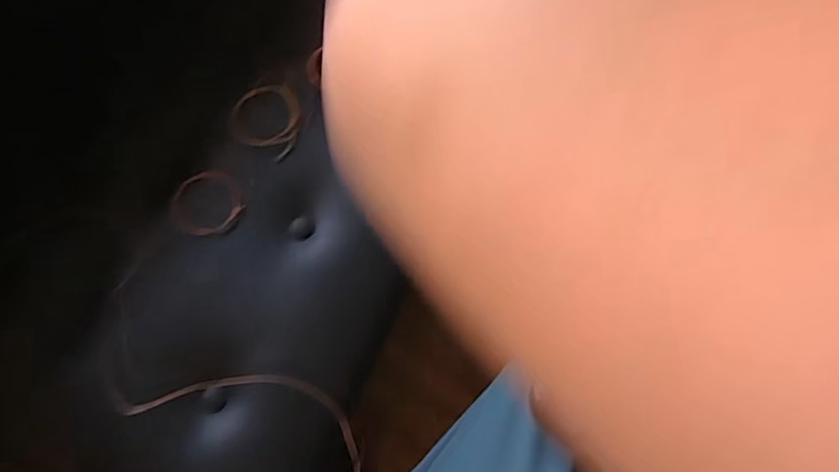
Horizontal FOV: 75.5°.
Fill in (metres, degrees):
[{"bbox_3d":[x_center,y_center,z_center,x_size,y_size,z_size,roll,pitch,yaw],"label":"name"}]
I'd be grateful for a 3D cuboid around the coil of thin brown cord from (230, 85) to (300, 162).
[{"bbox_3d":[-0.138,-0.108,0.493,0.071,0.014,0.064,28,78,7],"label":"coil of thin brown cord"}]

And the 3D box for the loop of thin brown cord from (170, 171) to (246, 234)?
[{"bbox_3d":[-0.188,-0.027,0.479,0.065,0.009,0.060,0,76,1],"label":"loop of thin brown cord"}]

